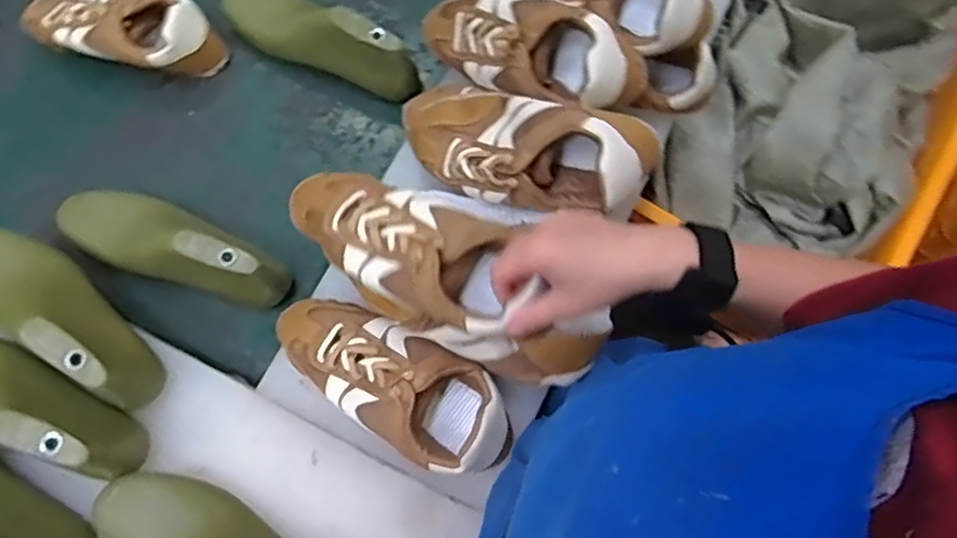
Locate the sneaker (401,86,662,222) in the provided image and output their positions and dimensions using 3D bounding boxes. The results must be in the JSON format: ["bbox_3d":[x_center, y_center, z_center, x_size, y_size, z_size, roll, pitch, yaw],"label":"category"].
[{"bbox_3d":[0.024,-0.114,0.579,0.262,0.081,0.100,19,74,29],"label":"sneaker"}]

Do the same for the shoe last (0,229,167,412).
[{"bbox_3d":[-0.387,0.034,0.561,0.249,0.098,0.078,33,77,8],"label":"shoe last"}]

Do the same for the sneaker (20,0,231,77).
[{"bbox_3d":[-0.407,-0.269,0.710,0.232,0.069,0.089,12,75,2],"label":"sneaker"}]

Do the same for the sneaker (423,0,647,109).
[{"bbox_3d":[0.041,-0.216,0.599,0.235,0.080,0.096,26,75,25],"label":"sneaker"}]

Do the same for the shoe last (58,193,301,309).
[{"bbox_3d":[-0.309,-0.027,0.614,0.241,0.075,0.079,23,76,5],"label":"shoe last"}]

